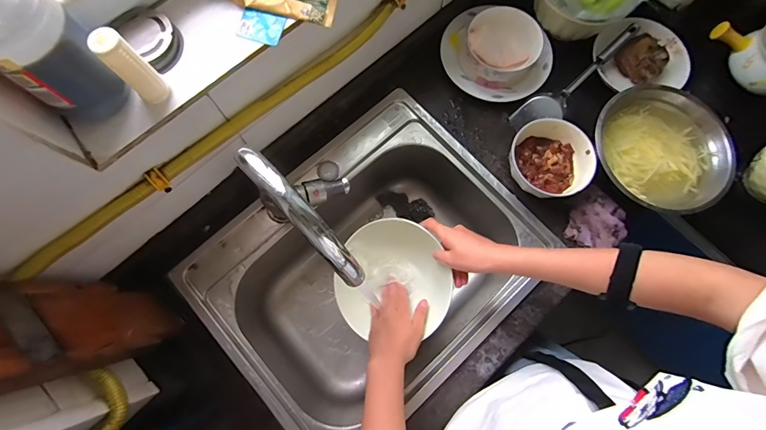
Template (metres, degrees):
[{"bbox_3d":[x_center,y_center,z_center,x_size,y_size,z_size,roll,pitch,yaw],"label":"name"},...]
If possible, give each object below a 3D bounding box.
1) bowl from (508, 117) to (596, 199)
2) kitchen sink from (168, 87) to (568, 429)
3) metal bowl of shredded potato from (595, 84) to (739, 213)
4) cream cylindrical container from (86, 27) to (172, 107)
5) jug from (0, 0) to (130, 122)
[{"bbox_3d":[0.285,-0.092,0.651,0.132,0.066,0.136,0,76,-1],"label":"bowl"},{"bbox_3d":[-0.024,0.100,0.738,0.535,0.214,0.433,-41,81,-10],"label":"kitchen sink"},{"bbox_3d":[0.477,-0.114,0.652,0.222,0.083,0.224,0,76,-1],"label":"metal bowl of shredded potato"},{"bbox_3d":[-0.262,-0.153,0.392,0.030,0.094,0.025,-40,80,-10],"label":"cream cylindrical container"},{"bbox_3d":[-0.329,-0.168,0.326,0.075,0.226,0.080,35,78,7],"label":"jug"}]

